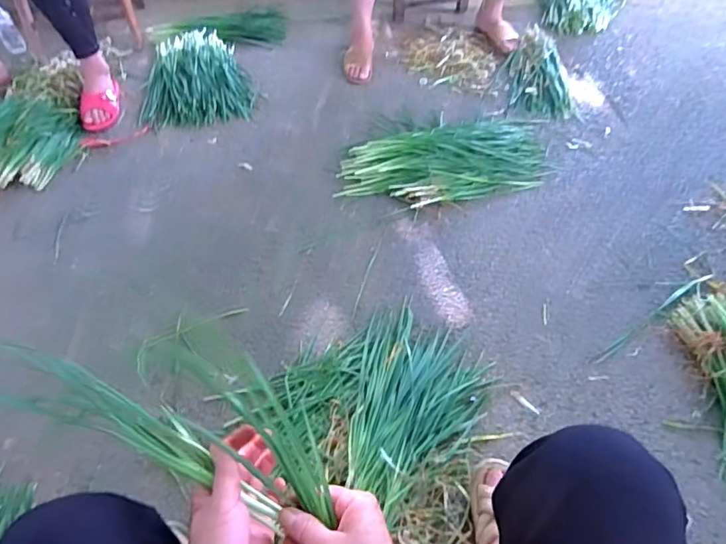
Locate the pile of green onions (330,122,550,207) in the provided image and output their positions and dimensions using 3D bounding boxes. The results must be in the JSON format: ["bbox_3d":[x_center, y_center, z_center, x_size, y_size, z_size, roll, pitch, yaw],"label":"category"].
[{"bbox_3d":[0.218,-0.317,1.281,0.547,0.057,0.356,1,53,3],"label":"pile of green onions"}]

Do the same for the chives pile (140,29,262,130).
[{"bbox_3d":[-0.517,-0.612,1.496,0.335,0.040,0.454,-10,53,-6],"label":"chives pile"}]

